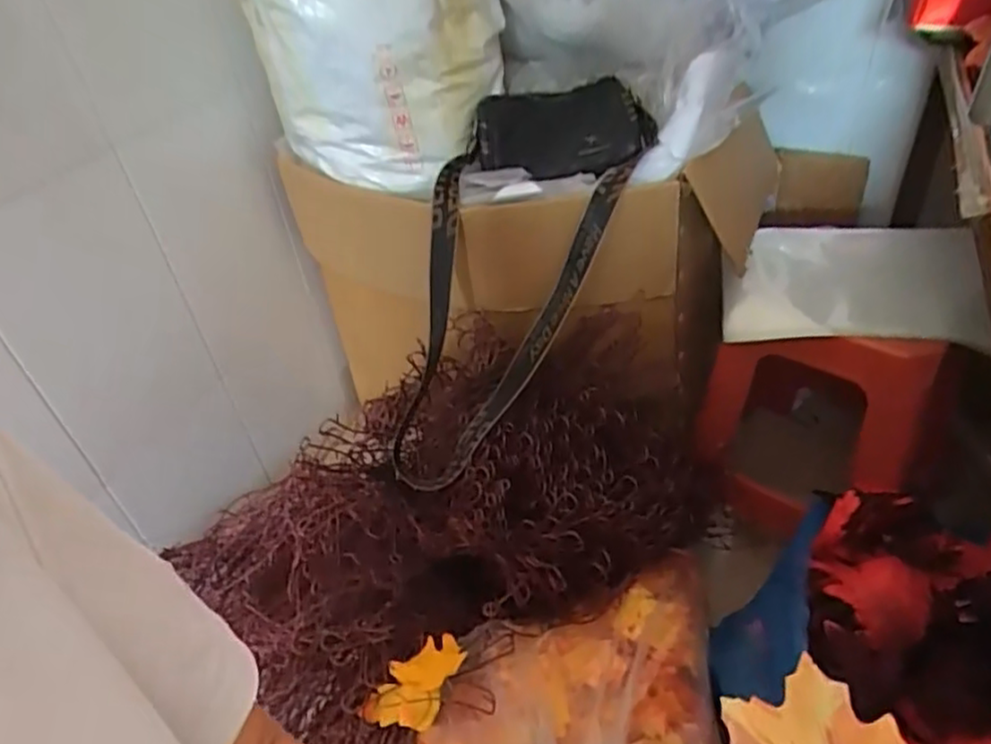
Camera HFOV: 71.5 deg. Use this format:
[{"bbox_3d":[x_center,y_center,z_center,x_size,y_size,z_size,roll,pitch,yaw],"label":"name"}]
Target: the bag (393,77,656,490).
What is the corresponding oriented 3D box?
[{"bbox_3d":[0.000,-0.121,0.935,0.224,0.617,0.182,29,9,35],"label":"bag"}]

